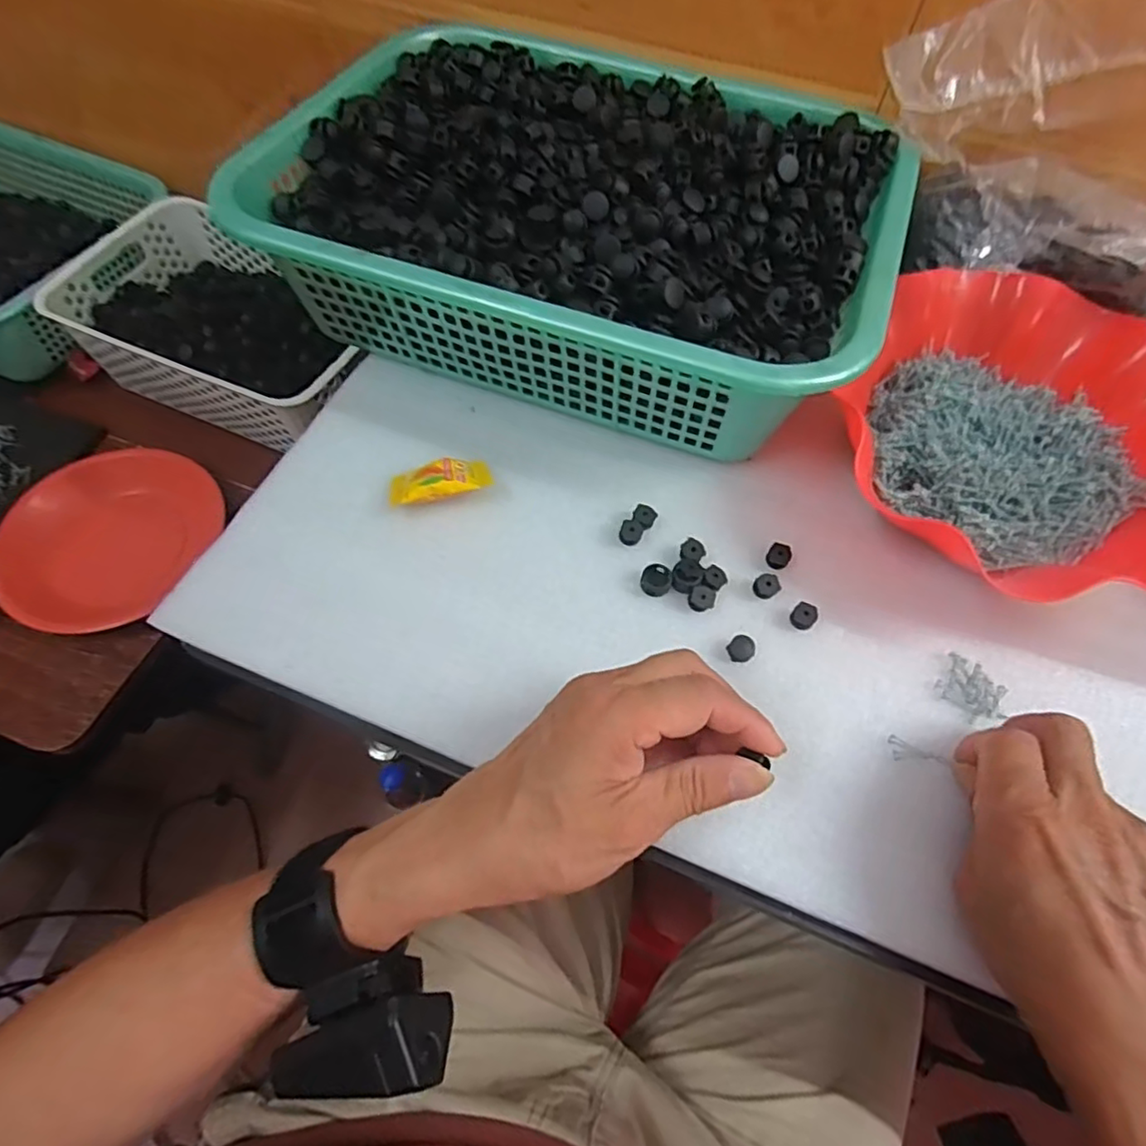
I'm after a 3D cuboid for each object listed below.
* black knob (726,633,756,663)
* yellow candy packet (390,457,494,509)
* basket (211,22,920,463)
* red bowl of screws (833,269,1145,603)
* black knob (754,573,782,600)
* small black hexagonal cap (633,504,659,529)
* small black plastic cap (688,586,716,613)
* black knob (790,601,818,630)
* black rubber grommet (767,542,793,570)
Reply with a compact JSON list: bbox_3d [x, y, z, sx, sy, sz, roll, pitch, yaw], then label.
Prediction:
[{"bbox_3d":[0.090,0.041,0.336,0.013,0.008,0.014,1,62,-1],"label":"black knob"},{"bbox_3d":[-0.079,-0.055,0.373,0.059,0.012,0.025,-15,64,-9],"label":"yellow candy packet"},{"bbox_3d":[0.006,-0.232,0.425,0.380,0.096,0.275,20,63,8],"label":"basket"},{"bbox_3d":[0.267,-0.087,0.376,0.193,0.066,0.205,1,62,-1],"label":"red bowl of screws"},{"bbox_3d":[0.109,0.008,0.353,0.013,0.009,0.012,1,62,-1],"label":"black knob"},{"bbox_3d":[0.043,-0.033,0.372,0.013,0.006,0.012,31,66,14],"label":"small black hexagonal cap"},{"bbox_3d":[0.072,0.015,0.348,0.014,0.009,0.013,1,62,-1],"label":"small black plastic cap"},{"bbox_3d":[0.128,0.024,0.346,0.013,0.009,0.013,1,62,-1],"label":"black knob"},{"bbox_3d":[0.119,-0.009,0.362,0.013,0.009,0.012,31,65,14],"label":"black rubber grommet"}]

